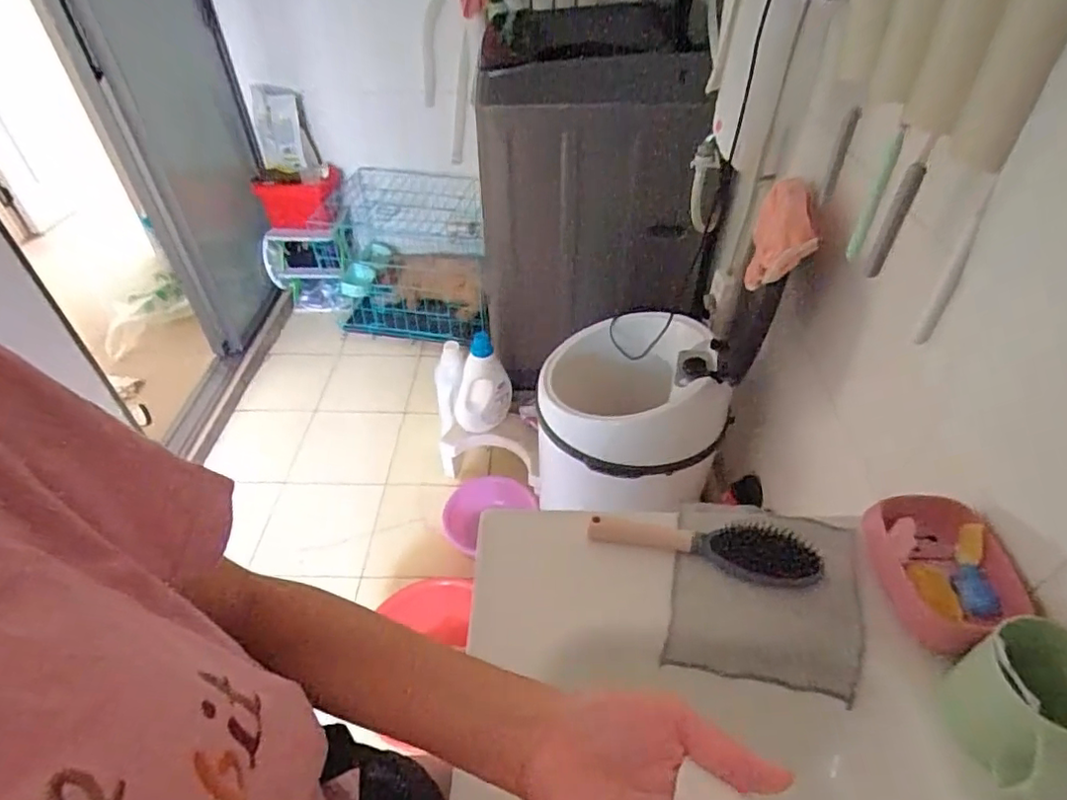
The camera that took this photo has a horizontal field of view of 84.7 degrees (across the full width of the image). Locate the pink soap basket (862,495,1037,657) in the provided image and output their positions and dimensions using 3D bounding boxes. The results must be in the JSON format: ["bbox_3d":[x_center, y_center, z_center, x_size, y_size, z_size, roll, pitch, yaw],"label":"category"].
[{"bbox_3d":[0.387,0.163,0.554,0.110,0.044,0.152,3,43,4],"label":"pink soap basket"}]

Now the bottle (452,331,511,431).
[{"bbox_3d":[-0.146,-0.044,1.641,0.160,0.271,0.109,-3,43,-3],"label":"bottle"}]

